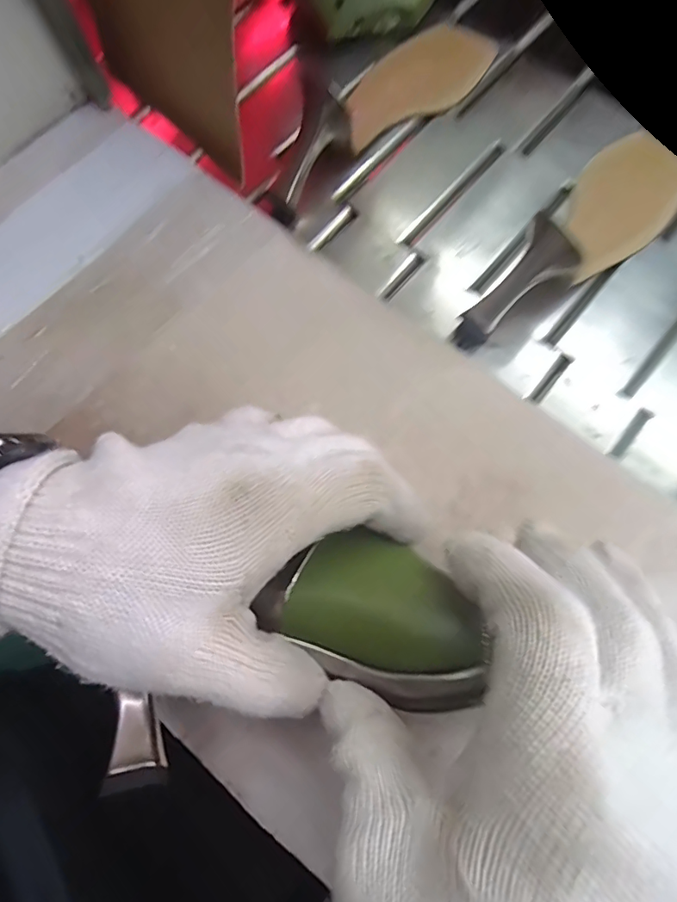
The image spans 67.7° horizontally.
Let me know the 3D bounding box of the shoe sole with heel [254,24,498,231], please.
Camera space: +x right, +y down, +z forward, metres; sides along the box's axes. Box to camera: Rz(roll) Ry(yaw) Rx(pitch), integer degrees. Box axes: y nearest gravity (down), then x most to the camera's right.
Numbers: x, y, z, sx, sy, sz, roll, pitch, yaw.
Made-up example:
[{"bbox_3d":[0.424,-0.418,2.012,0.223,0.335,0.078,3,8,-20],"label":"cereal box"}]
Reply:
[{"bbox_3d":[0.033,-0.274,0.383,0.071,0.056,0.246,40,78,10],"label":"shoe sole with heel"}]

